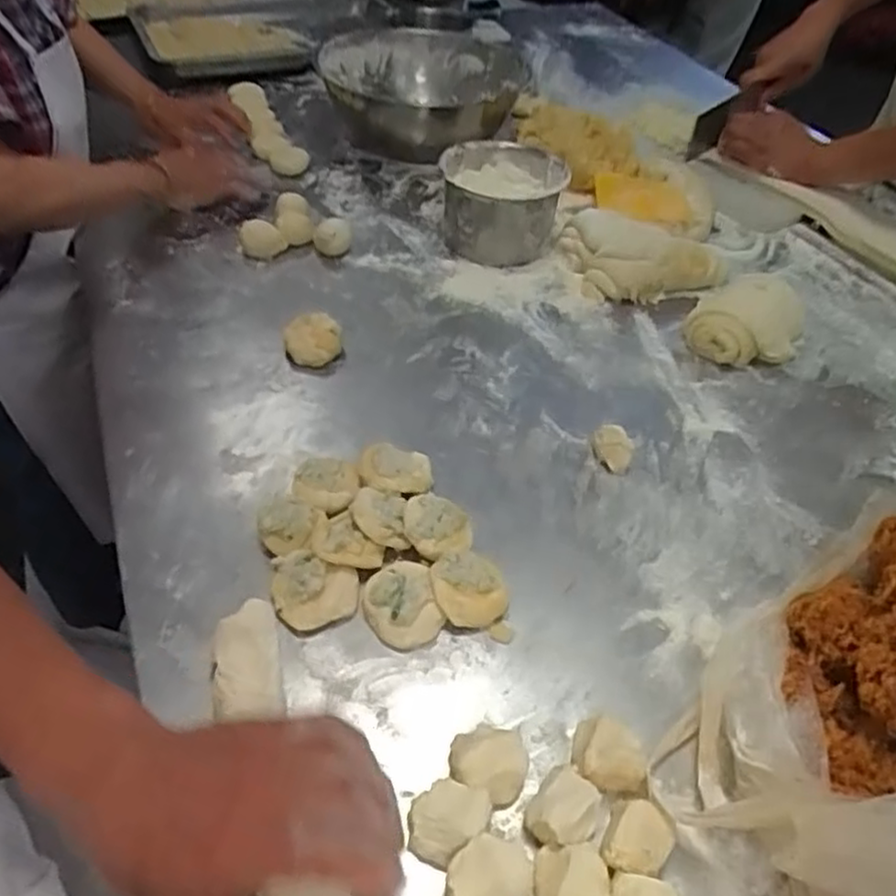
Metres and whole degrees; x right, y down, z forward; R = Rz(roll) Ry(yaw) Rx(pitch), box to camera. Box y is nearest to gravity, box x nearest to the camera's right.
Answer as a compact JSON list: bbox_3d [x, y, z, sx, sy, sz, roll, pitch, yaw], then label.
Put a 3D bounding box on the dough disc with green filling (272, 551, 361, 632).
[{"bbox_3d":[-0.095,0.103,0.525,0.058,0.027,0.051,-9,46,-14],"label":"dough disc with green filling"}]

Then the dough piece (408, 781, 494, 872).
[{"bbox_3d":[-0.001,0.218,0.423,0.041,0.026,0.042,3,45,-3],"label":"dough piece"}]

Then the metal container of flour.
[{"bbox_3d":[0.064,-0.296,0.881,0.140,0.106,0.160,13,45,7],"label":"metal container of flour"}]

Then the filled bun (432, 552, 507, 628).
[{"bbox_3d":[0.014,0.103,0.533,0.054,0.027,0.055,3,45,-3],"label":"filled bun"}]

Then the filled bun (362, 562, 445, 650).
[{"bbox_3d":[-0.033,0.113,0.519,0.049,0.029,0.055,-14,48,-19],"label":"filled bun"}]

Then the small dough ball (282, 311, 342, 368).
[{"bbox_3d":[-0.136,-0.106,0.727,0.054,0.035,0.054,3,45,-3],"label":"small dough ball"}]

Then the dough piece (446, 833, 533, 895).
[{"bbox_3d":[0.022,0.241,0.400,0.049,0.030,0.039,-22,51,-25],"label":"dough piece"}]

